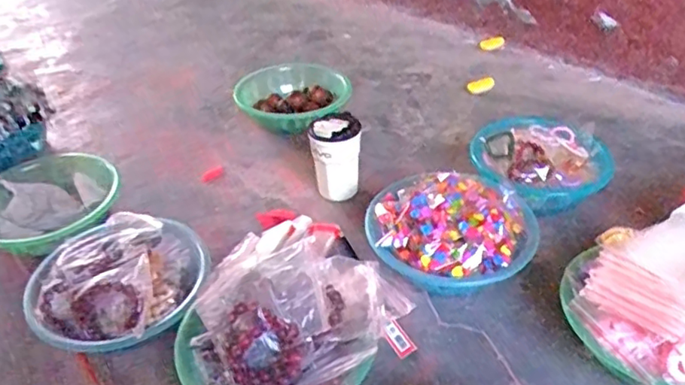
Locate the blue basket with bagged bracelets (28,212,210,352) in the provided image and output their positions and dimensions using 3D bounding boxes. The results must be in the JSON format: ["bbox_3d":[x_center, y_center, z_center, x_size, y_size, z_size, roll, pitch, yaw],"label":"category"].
[{"bbox_3d":[-0.304,0.121,0.819,0.228,0.080,0.241,-2,37,1],"label":"blue basket with bagged bracelets"}]

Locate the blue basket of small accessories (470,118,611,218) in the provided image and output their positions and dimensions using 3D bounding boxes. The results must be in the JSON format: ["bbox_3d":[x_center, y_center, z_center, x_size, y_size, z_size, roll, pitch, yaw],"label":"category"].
[{"bbox_3d":[0.332,-0.043,1.009,0.232,0.089,0.216,-12,38,-13],"label":"blue basket of small accessories"}]

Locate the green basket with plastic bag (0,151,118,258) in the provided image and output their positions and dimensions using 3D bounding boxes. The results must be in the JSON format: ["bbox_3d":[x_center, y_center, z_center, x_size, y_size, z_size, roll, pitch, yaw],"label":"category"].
[{"bbox_3d":[-0.504,0.028,1.019,0.261,0.091,0.226,6,38,11],"label":"green basket with plastic bag"}]

